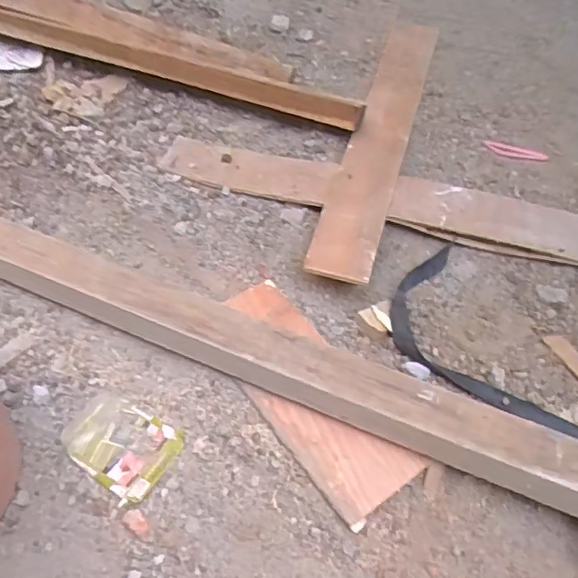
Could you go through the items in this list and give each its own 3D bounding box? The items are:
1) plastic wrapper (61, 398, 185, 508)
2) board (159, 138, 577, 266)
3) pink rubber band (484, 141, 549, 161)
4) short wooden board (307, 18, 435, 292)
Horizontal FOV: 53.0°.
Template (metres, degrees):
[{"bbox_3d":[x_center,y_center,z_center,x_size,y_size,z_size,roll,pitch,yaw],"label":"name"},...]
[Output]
[{"bbox_3d":[-0.177,0.162,0.606,0.115,0.009,0.085,27,57,16],"label":"plastic wrapper"},{"bbox_3d":[0.157,-0.128,0.833,0.685,0.029,0.107,13,54,7],"label":"board"},{"bbox_3d":[0.368,-0.221,0.941,0.101,0.004,0.029,16,54,9],"label":"pink rubber band"},{"bbox_3d":[0.156,-0.270,0.938,0.087,0.020,0.698,12,49,11],"label":"short wooden board"}]

